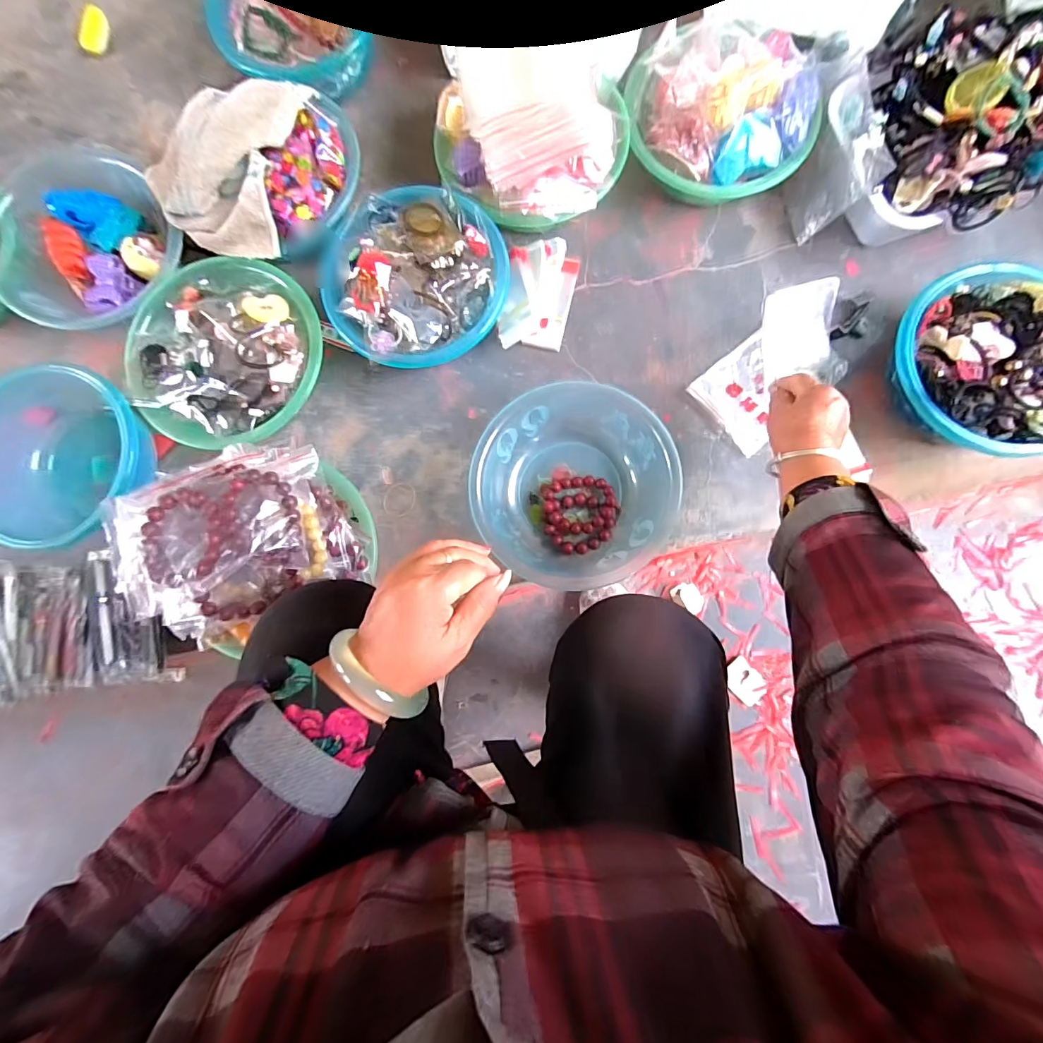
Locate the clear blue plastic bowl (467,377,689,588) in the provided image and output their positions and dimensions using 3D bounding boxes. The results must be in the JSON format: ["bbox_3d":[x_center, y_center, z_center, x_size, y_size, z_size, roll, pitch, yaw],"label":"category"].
[{"bbox_3d":[0.062,-0.032,0.542,0.230,0.069,0.212,0,84,1],"label":"clear blue plastic bowl"}]

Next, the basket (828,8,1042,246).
[{"bbox_3d":[0.531,-0.471,0.543,0.284,0.132,0.237,-4,83,2],"label":"basket"}]

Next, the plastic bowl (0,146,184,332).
[{"bbox_3d":[-0.557,-0.351,0.573,0.213,0.075,0.198,0,84,1],"label":"plastic bowl"}]

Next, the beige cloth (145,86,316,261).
[{"bbox_3d":[-0.369,-0.440,0.535,0.184,0.057,0.217,10,84,4],"label":"beige cloth"}]

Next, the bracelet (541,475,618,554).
[{"bbox_3d":[0.073,-0.009,0.560,0.088,0.028,0.094,-3,84,1],"label":"bracelet"}]

